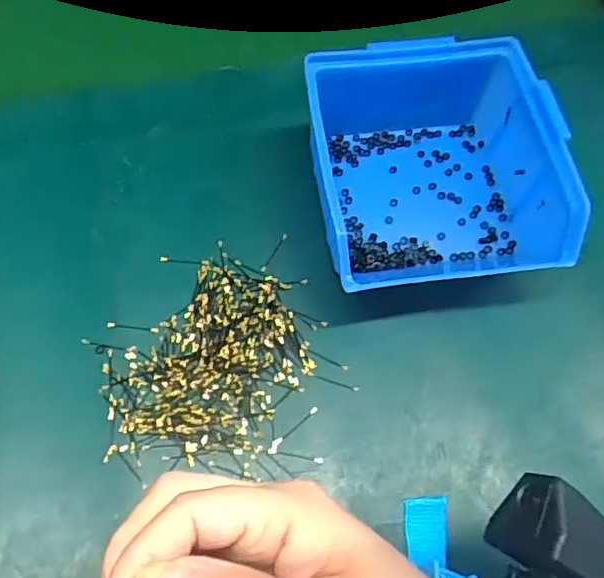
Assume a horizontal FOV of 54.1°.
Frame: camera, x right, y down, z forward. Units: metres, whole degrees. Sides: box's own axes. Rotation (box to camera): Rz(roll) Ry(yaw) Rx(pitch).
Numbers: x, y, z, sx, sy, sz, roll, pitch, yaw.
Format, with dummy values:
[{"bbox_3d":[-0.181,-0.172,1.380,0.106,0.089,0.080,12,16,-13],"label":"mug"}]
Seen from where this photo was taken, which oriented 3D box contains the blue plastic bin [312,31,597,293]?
[{"bbox_3d":[0.072,-0.069,0.333,0.124,0.065,0.138,-6,63,-5],"label":"blue plastic bin"}]

